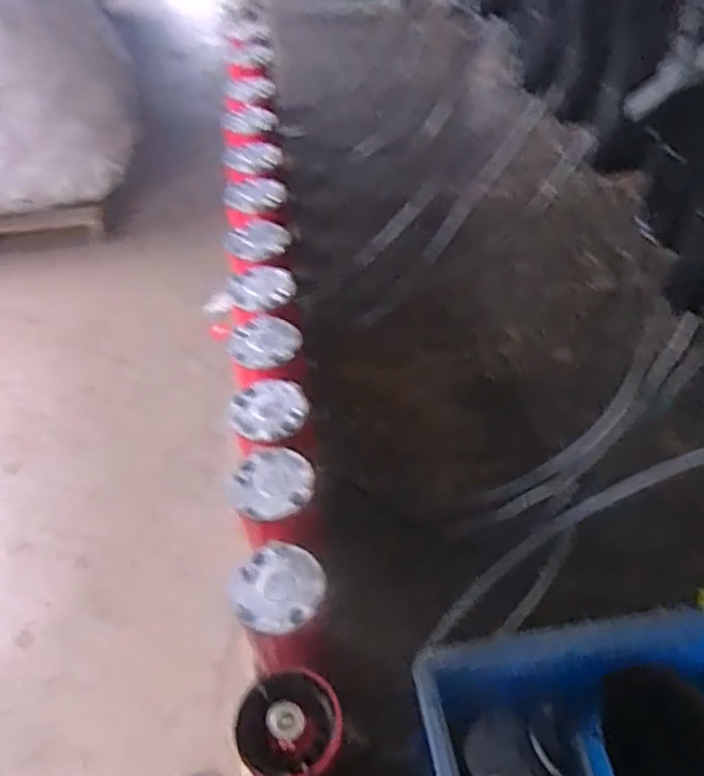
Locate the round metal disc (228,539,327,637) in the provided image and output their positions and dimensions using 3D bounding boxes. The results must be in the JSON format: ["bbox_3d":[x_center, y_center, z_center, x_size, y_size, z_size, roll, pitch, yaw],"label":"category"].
[{"bbox_3d":[-0.061,0.161,0.548,0.075,0.010,0.073,0,48,0],"label":"round metal disc"}]

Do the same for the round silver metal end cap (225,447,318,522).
[{"bbox_3d":[-0.073,0.086,0.620,0.075,0.011,0.073,0,48,0],"label":"round silver metal end cap"}]

